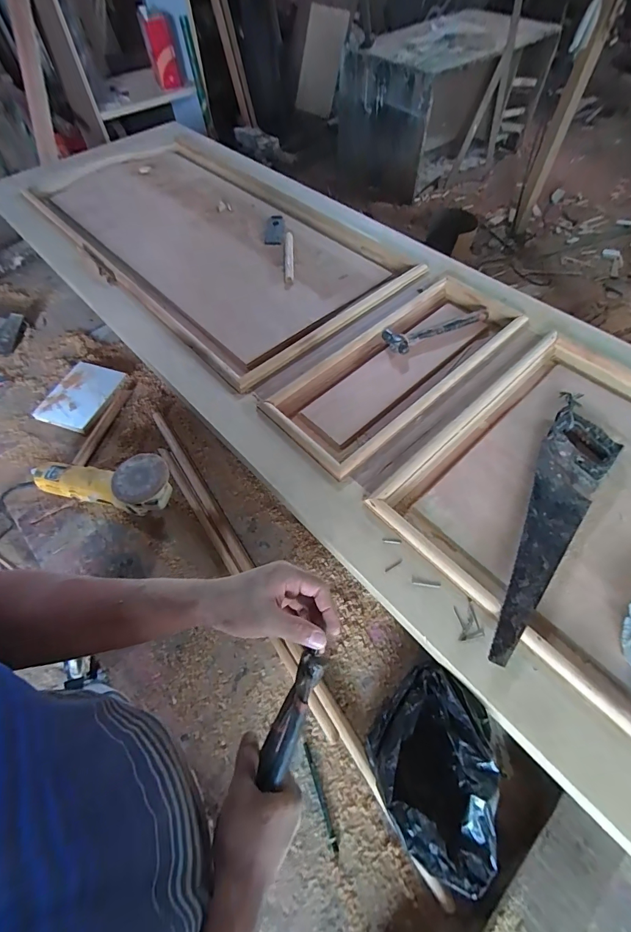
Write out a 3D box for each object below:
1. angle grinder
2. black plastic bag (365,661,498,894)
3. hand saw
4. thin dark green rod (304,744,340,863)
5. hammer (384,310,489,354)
[{"bbox_3d":[-0.384,0.038,0.700,0.303,0.094,0.089,0,56,18],"label":"angle grinder"},{"bbox_3d":[0.139,0.361,0.478,0.136,0.092,0.200,11,60,9],"label":"black plastic bag"},{"bbox_3d":[0.362,0.077,0.590,0.096,0.031,0.472,29,62,19],"label":"hand saw"},{"bbox_3d":[0.008,0.426,0.493,0.008,0.004,0.120,-17,58,-9],"label":"thin dark green rod"},{"bbox_3d":[0.268,-0.302,0.833,0.244,0.030,0.066,-23,59,-13],"label":"hammer"}]

